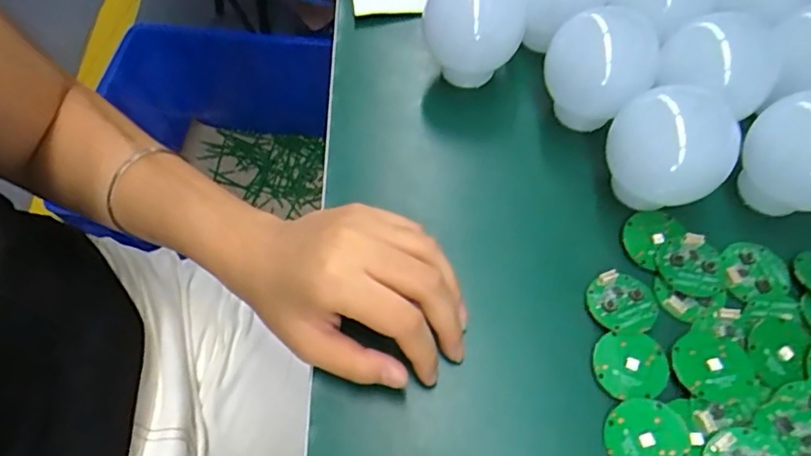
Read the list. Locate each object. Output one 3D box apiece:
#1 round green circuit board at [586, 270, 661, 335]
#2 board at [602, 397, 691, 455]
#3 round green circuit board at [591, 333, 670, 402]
[{"bbox_3d":[0.113,0.039,0.278,0.035,0.005,0.033,0,63,0],"label":"round green circuit board"},{"bbox_3d":[0.111,0.098,0.246,0.035,0.004,0.035,-8,69,20],"label":"board"},{"bbox_3d":[0.111,0.069,0.262,0.035,0.005,0.031,3,63,2],"label":"round green circuit board"}]

